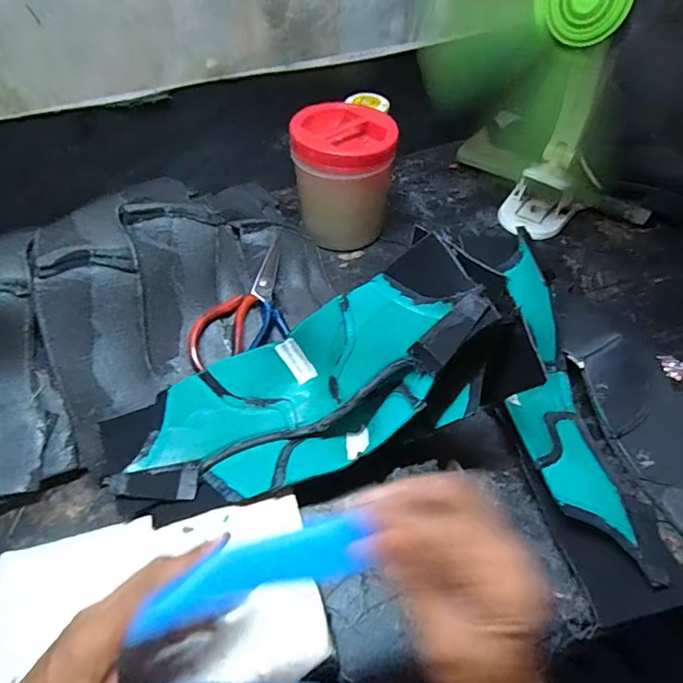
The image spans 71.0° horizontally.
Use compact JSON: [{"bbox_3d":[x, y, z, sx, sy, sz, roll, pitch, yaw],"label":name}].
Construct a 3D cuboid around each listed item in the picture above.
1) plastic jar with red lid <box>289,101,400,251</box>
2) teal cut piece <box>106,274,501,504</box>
[{"bbox_3d":[0.001,-0.201,0.592,0.118,0.131,0.102,-1,51,-1],"label":"plastic jar with red lid"},{"bbox_3d":[-0.026,0.044,0.401,0.308,0.106,0.115,-29,52,11],"label":"teal cut piece"}]

